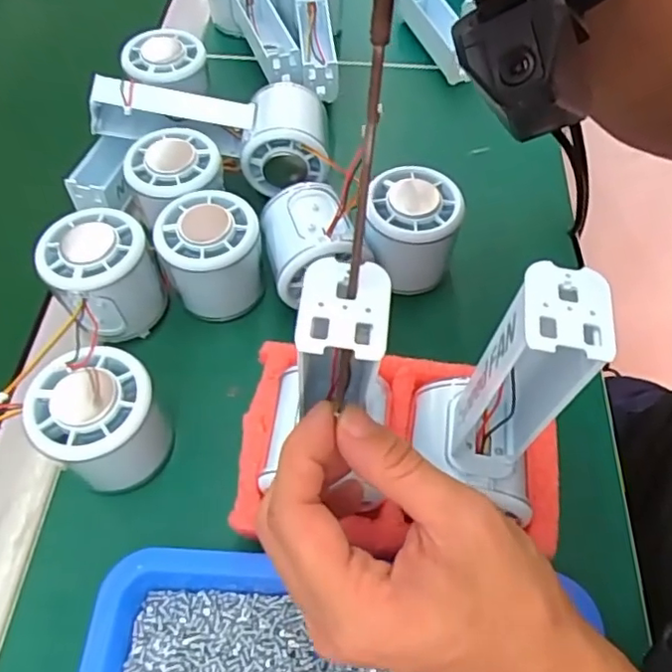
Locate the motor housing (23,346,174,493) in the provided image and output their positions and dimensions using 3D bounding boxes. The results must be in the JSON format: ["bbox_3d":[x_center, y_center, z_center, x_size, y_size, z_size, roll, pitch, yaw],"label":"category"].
[{"bbox_3d":[-0.114,0.044,0.299,0.051,0.060,0.056,0,58,0],"label":"motor housing"}]

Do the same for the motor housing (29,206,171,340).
[{"bbox_3d":[-0.132,-0.032,0.346,0.055,0.063,0.052,0,58,0],"label":"motor housing"}]

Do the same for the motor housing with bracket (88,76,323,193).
[{"bbox_3d":[-0.079,-0.142,0.398,0.150,0.055,0.059,10,57,-9],"label":"motor housing with bracket"}]

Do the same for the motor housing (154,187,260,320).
[{"bbox_3d":[-0.072,-0.046,0.349,0.057,0.051,0.061,-6,58,-3],"label":"motor housing"}]

